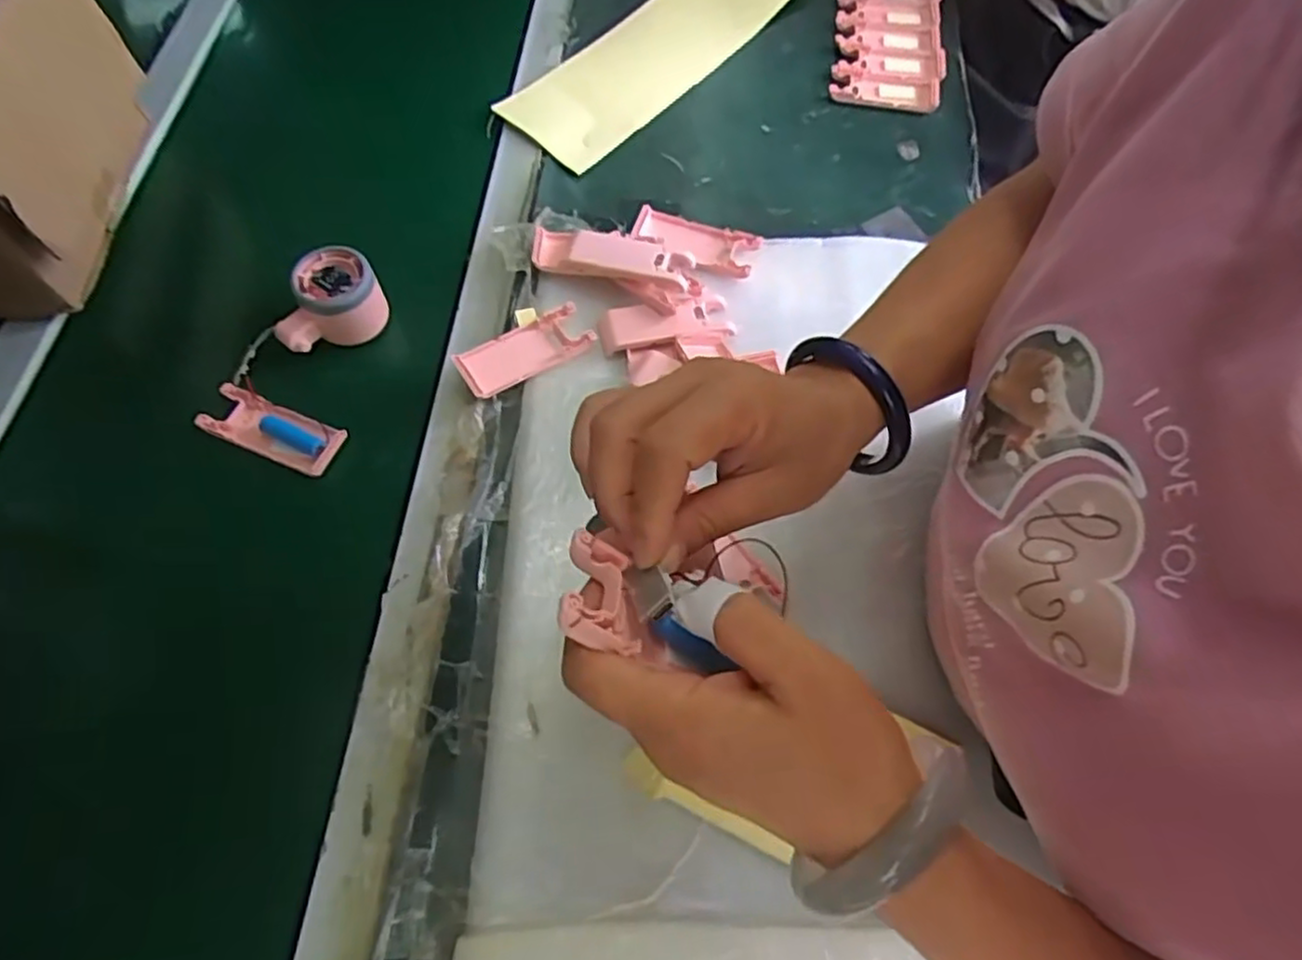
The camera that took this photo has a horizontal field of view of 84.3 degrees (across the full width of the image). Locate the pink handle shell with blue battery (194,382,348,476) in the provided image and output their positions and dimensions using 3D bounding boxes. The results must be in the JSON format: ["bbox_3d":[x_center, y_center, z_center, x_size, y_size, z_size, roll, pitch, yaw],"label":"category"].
[{"bbox_3d":[-0.277,-0.037,0.528,0.103,0.015,0.039,21,66,8],"label":"pink handle shell with blue battery"}]

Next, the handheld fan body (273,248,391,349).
[{"bbox_3d":[-0.248,-0.136,0.550,0.079,0.048,0.053,-27,68,-14],"label":"handheld fan body"}]

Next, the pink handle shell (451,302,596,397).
[{"bbox_3d":[-0.095,-0.099,0.545,0.102,0.010,0.041,-28,82,-23],"label":"pink handle shell"}]

